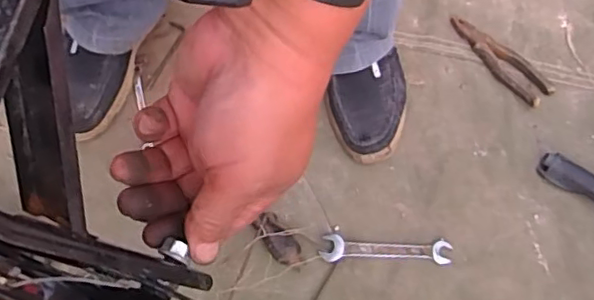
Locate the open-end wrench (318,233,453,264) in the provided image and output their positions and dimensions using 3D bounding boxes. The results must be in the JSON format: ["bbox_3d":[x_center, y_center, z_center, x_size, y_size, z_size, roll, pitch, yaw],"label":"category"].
[{"bbox_3d":[0.106,0.121,0.715,0.153,0.009,0.032,3,69,3],"label":"open-end wrench"}]

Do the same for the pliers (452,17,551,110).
[{"bbox_3d":[0.269,-0.124,0.794,0.045,0.011,0.163,-37,72,-11],"label":"pliers"}]

